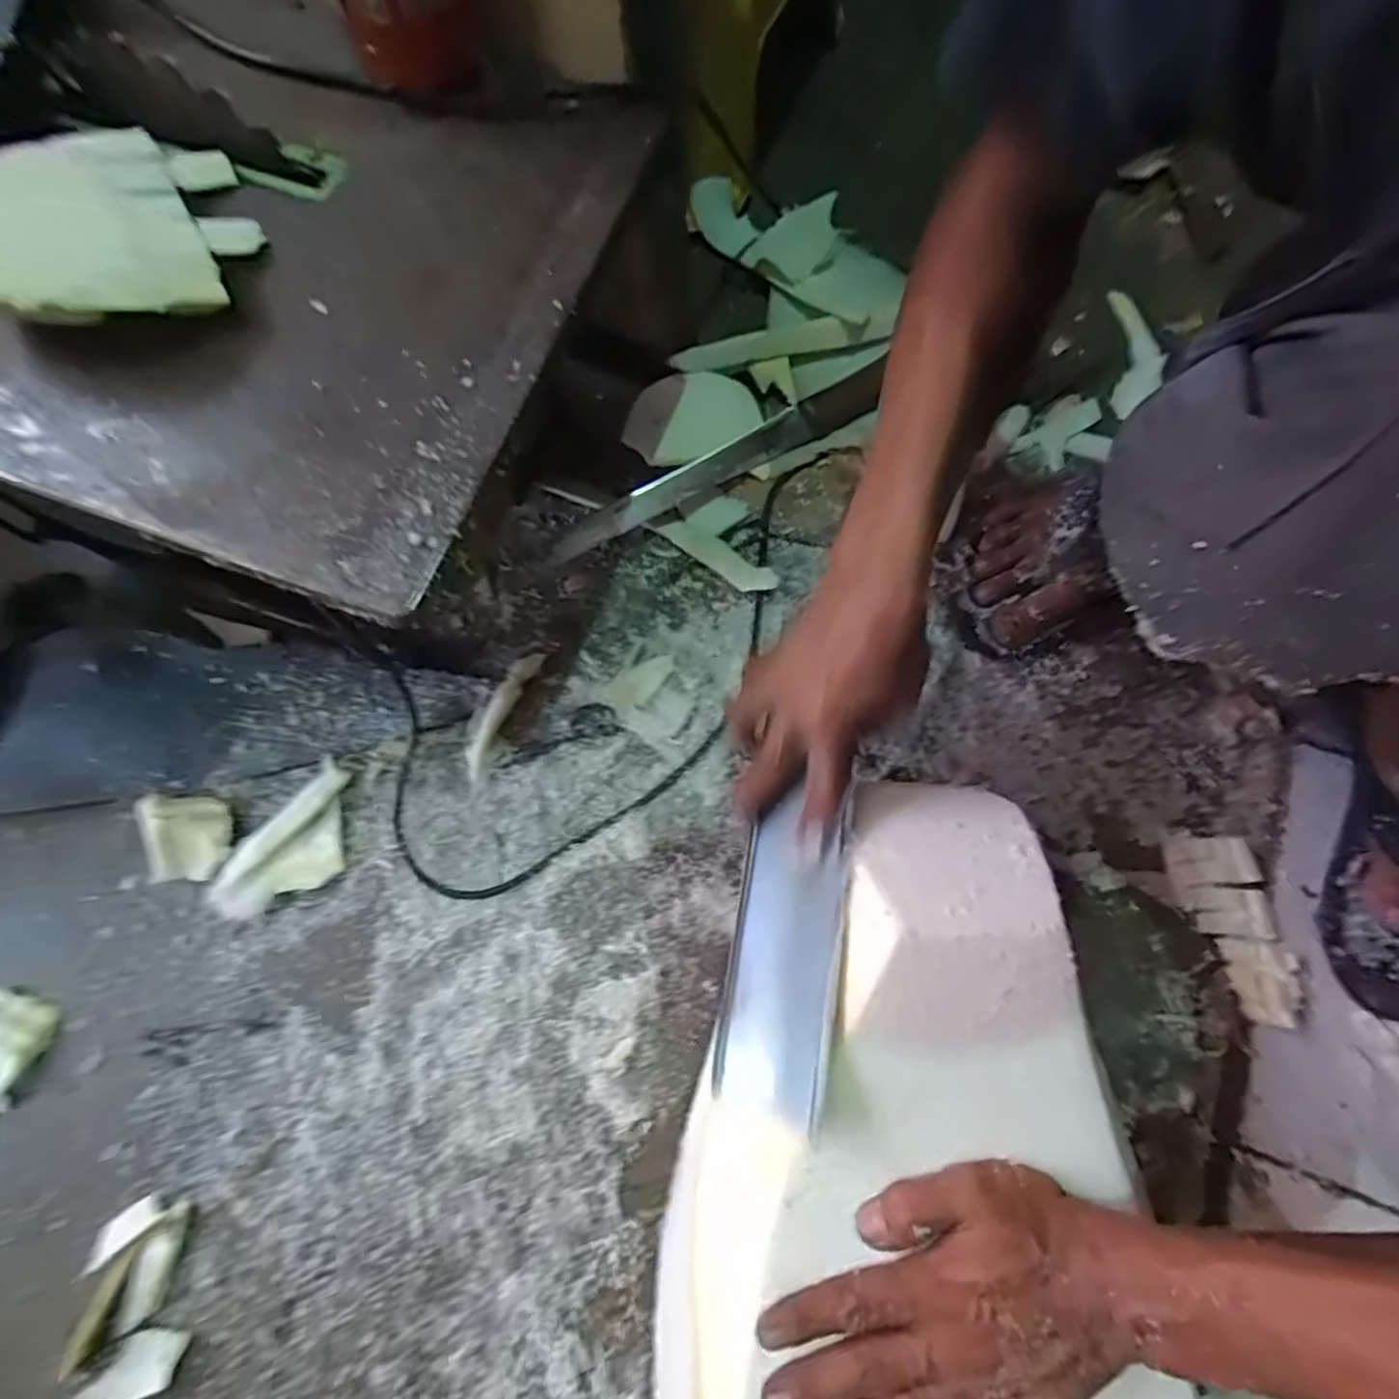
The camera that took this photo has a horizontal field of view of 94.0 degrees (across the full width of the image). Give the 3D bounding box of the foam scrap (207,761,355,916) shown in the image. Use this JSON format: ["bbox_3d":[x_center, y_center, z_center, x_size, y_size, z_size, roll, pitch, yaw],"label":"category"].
[{"bbox_3d":[-0.305,0.113,0.491,0.066,0.010,0.123,43,78,10],"label":"foam scrap"}]

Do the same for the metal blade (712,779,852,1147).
[{"bbox_3d":[0.046,0.138,0.363,0.006,0.074,0.161,23,72,-40],"label":"metal blade"}]

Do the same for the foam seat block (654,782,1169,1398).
[{"bbox_3d":[0.115,0.382,0.318,0.261,0.093,0.673,0,78,0],"label":"foam seat block"}]

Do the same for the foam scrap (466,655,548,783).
[{"bbox_3d":[-0.159,0.008,0.519,0.022,0.008,0.108,26,76,7],"label":"foam scrap"}]

